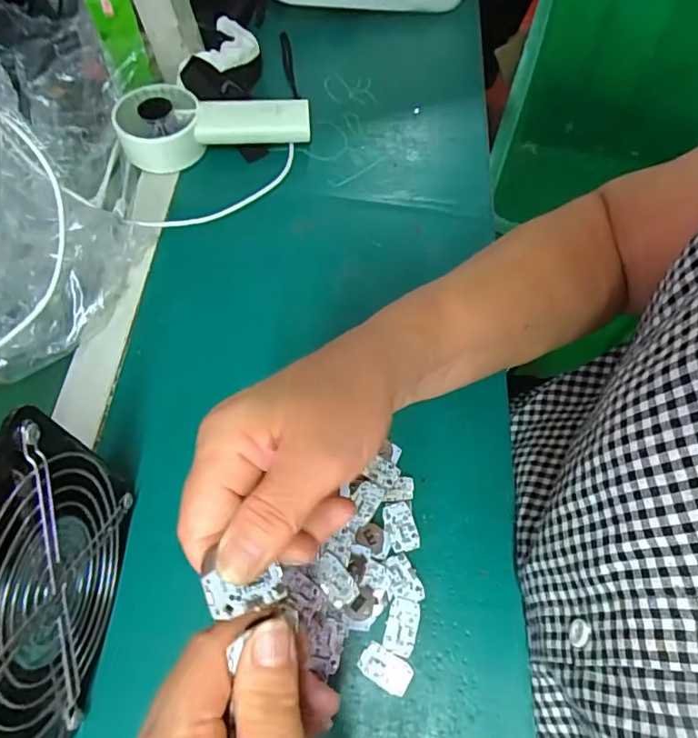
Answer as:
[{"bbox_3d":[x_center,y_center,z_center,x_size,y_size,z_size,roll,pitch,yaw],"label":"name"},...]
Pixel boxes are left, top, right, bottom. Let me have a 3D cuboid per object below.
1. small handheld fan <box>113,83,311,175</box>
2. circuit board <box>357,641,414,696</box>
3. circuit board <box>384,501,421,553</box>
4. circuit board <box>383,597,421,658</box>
[{"bbox_3d":[-0.129,-0.239,0.509,0.176,0.046,0.073,-13,63,-3],"label":"small handheld fan"},{"bbox_3d":[0.021,0.174,0.309,0.030,0.007,0.018,29,68,17],"label":"circuit board"},{"bbox_3d":[0.034,0.101,0.340,0.018,0.004,0.030,-18,66,-2],"label":"circuit board"},{"bbox_3d":[0.032,0.155,0.318,0.018,0.004,0.030,12,64,9],"label":"circuit board"}]

